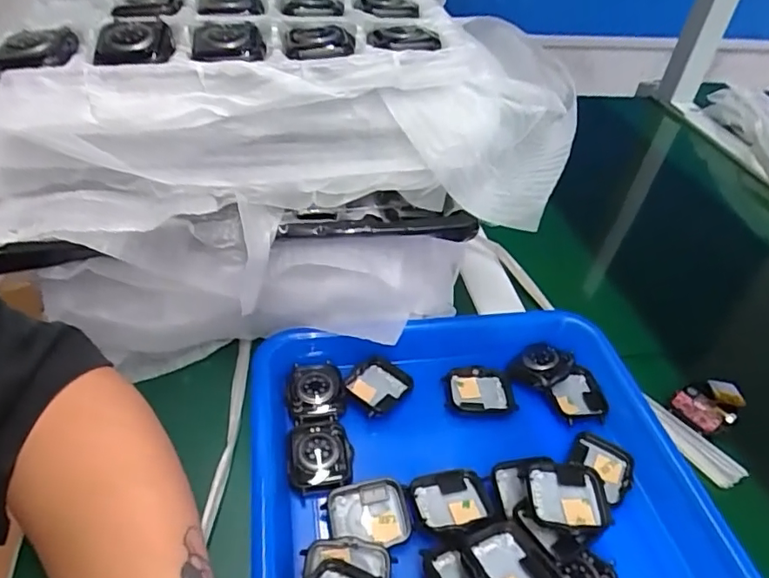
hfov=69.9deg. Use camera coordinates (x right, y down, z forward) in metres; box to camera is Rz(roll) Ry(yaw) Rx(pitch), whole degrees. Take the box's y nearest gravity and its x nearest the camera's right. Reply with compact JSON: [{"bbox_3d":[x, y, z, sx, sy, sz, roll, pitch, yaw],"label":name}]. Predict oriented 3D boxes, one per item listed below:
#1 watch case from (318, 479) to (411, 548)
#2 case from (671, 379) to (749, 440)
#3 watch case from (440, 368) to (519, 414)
[{"bbox_3d":[-0.009,0.127,0.307,0.045,0.014,0.034,-4,41,-9],"label":"watch case"},{"bbox_3d":[0.229,0.081,0.388,0.051,0.012,0.036,-20,46,-26],"label":"case"},{"bbox_3d":[0.064,0.070,0.375,0.046,0.008,0.035,2,41,-3],"label":"watch case"}]

